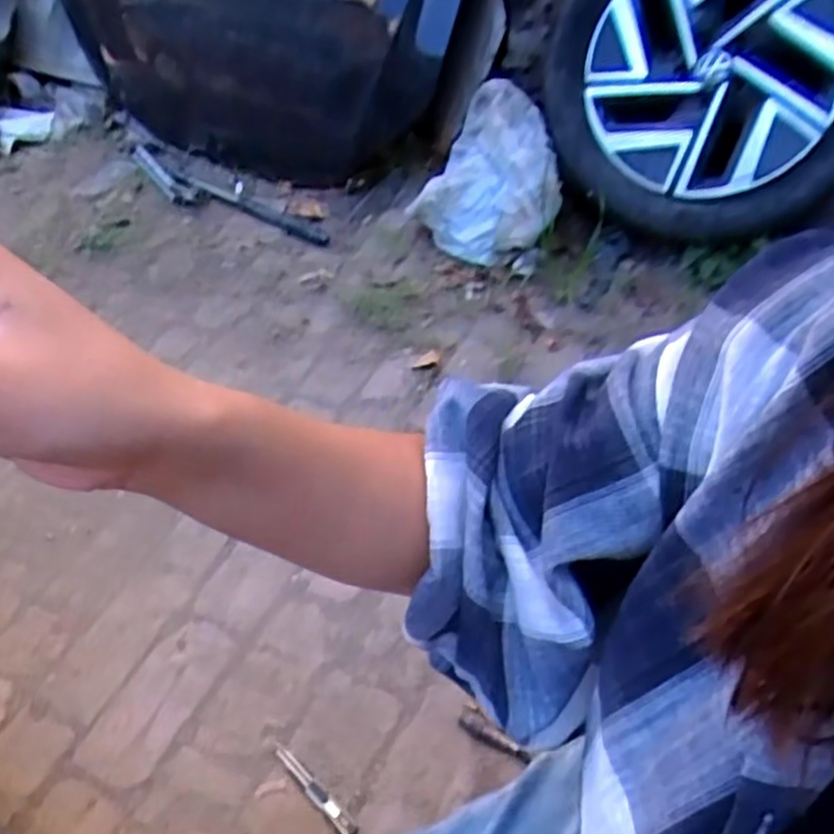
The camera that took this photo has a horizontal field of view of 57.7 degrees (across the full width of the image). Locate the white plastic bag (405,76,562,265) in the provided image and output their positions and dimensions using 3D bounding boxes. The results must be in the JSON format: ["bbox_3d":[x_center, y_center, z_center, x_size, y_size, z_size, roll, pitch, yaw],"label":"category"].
[{"bbox_3d":[0.139,-0.491,1.593,0.298,0.250,0.300,-1,46,7],"label":"white plastic bag"}]

